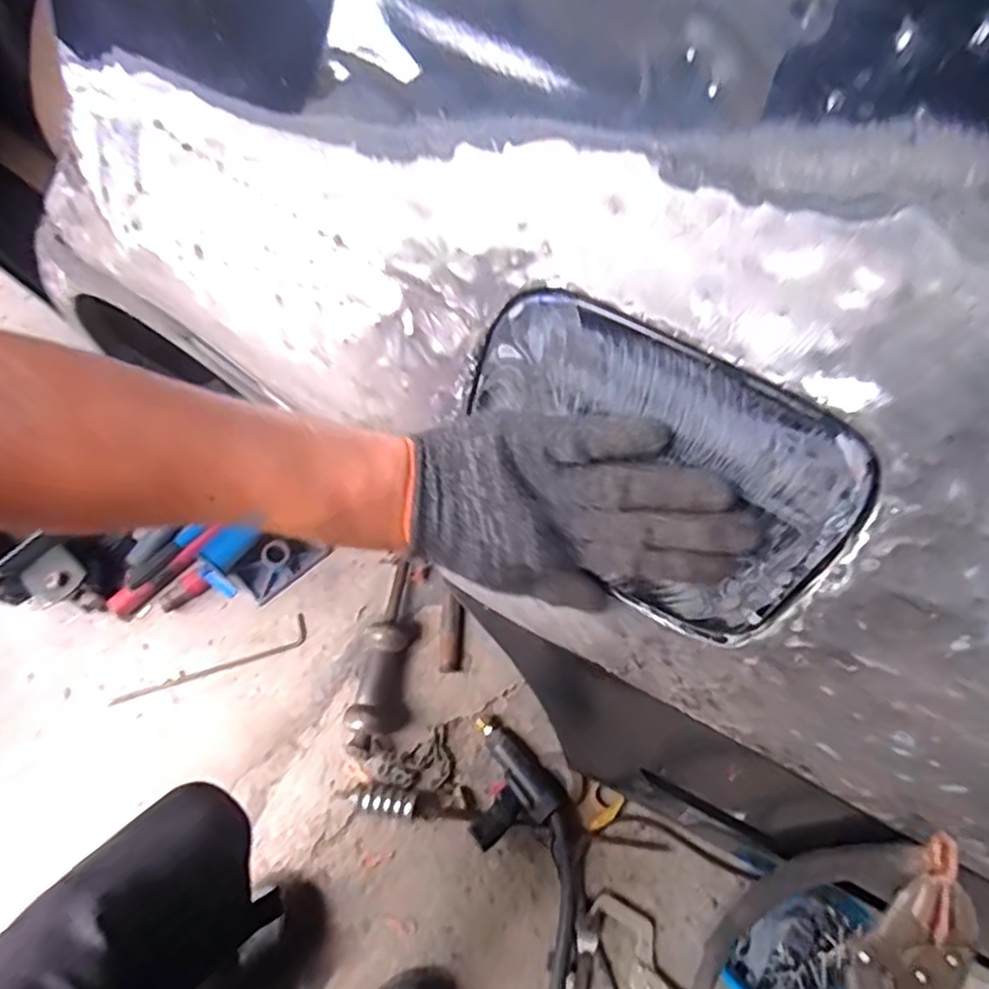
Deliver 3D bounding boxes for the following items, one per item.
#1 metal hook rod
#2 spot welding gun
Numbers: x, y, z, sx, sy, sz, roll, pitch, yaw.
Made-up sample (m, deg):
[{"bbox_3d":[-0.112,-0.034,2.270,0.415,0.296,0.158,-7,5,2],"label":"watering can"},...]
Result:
[{"bbox_3d":[-0.498,0.300,1.187,0.346,0.018,0.047,-20,69,-10],"label":"metal hook rod"},{"bbox_3d":[0.008,0.469,1.077,0.184,0.070,0.158,40,72,14],"label":"spot welding gun"}]

